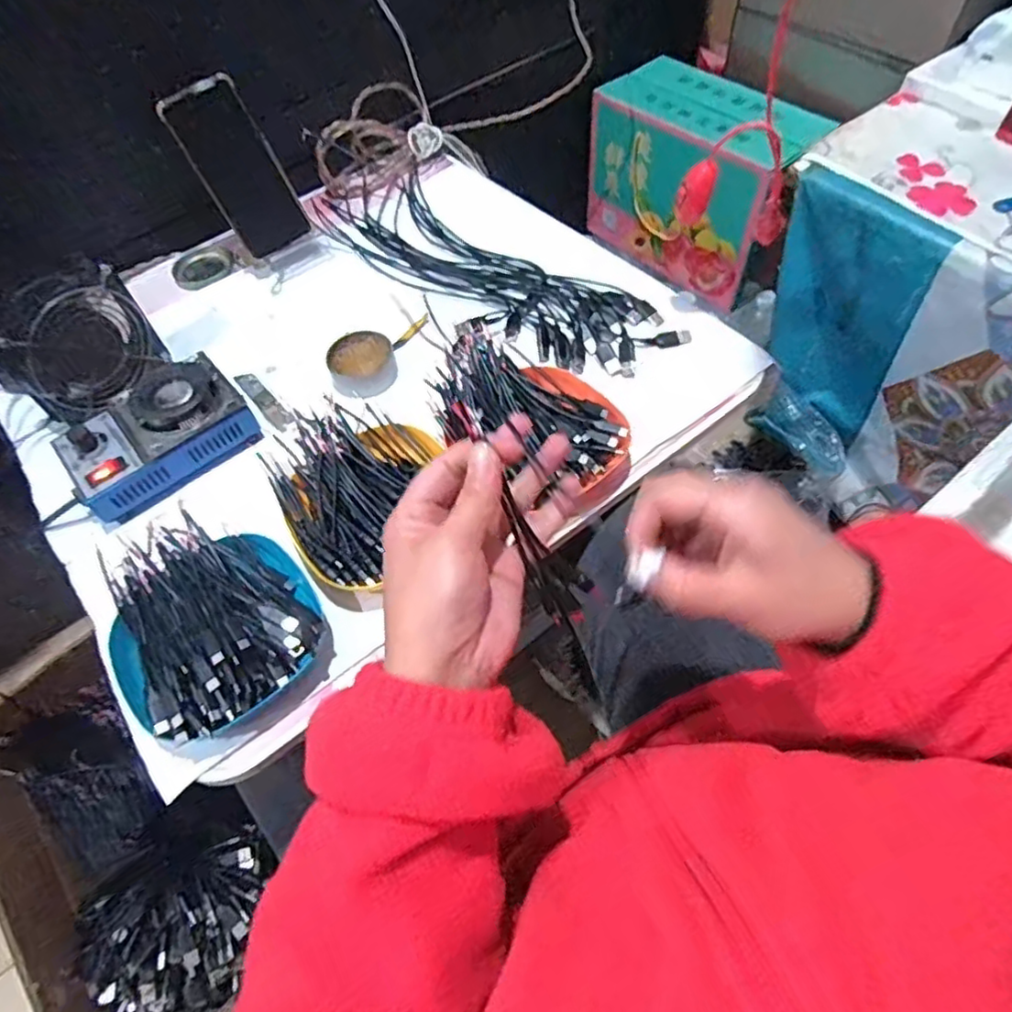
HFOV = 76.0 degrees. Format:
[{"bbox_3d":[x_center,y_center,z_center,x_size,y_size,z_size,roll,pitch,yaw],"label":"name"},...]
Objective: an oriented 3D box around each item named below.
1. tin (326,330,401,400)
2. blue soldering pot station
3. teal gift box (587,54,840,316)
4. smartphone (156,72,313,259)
[{"bbox_3d":[-0.136,-0.133,0.626,0.063,0.031,0.069,-2,57,3],"label":"tin"},{"bbox_3d":[-0.306,-0.065,0.566,0.151,0.054,0.103,-33,61,-16],"label":"blue soldering pot station"},{"bbox_3d":[0.297,-0.514,1.044,0.147,0.256,0.321,-41,64,-20],"label":"teal gift box"},{"bbox_3d":[-0.282,-0.357,0.691,0.079,0.164,0.011,-34,39,-10],"label":"smartphone"}]

